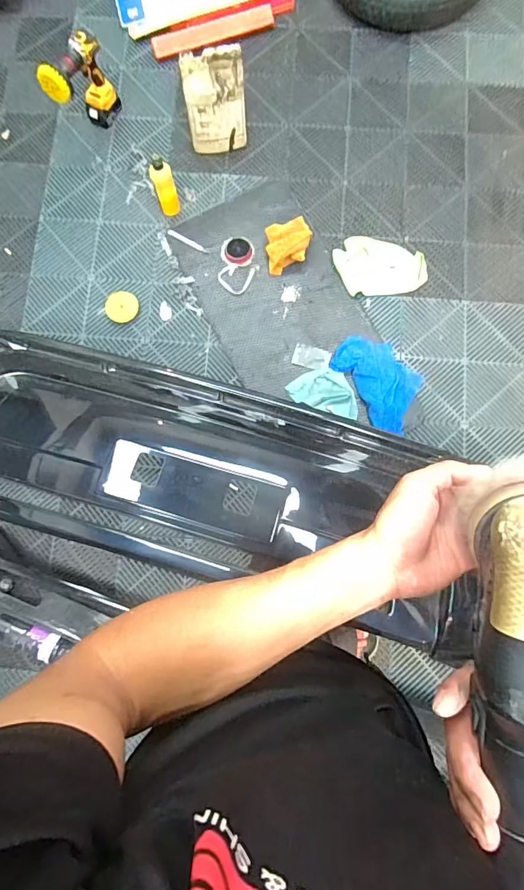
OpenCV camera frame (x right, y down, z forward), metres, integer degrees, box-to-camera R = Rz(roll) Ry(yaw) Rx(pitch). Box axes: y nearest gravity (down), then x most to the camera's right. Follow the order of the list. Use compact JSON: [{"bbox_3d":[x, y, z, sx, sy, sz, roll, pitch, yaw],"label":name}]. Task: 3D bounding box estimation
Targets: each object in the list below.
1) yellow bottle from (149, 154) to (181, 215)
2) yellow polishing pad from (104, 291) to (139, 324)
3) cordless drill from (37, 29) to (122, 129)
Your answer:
[{"bbox_3d":[-0.285,-0.763,1.336,0.058,0.198,0.065,-21,80,-3],"label":"yellow bottle"},{"bbox_3d":[-0.429,-0.425,1.396,0.099,0.011,0.106,3,80,2],"label":"yellow polishing pad"},{"bbox_3d":[-0.531,-1.043,1.333,0.106,0.229,0.195,19,81,4],"label":"cordless drill"}]

